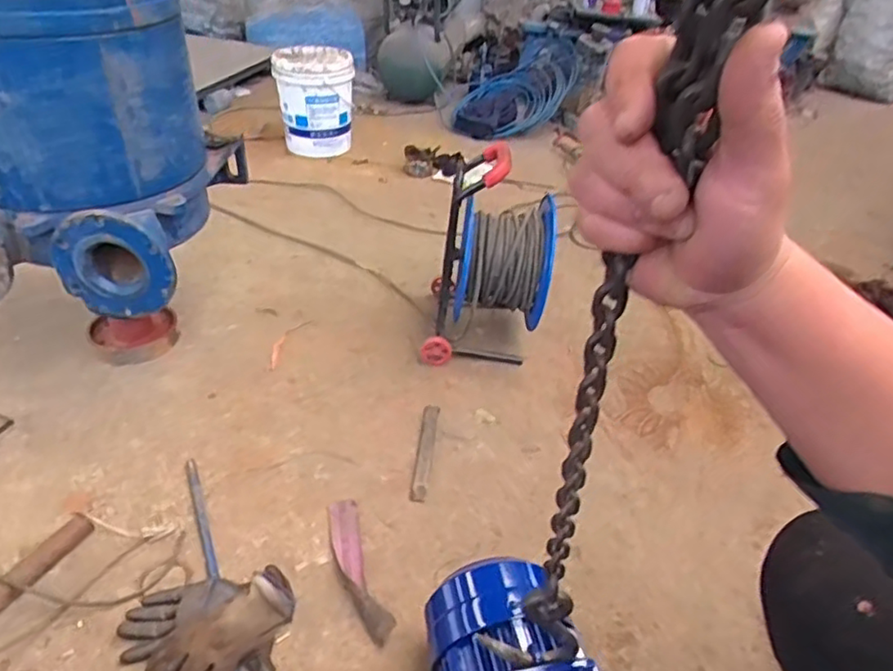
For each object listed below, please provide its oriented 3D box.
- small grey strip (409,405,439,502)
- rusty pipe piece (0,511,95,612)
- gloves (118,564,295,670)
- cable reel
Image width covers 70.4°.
[{"bbox_3d":[-0.041,0.217,1.205,0.032,0.011,0.240,8,37,2],"label":"small grey strip"},{"bbox_3d":[-0.618,0.344,0.954,0.042,0.036,0.176,20,39,18],"label":"rusty pipe piece"},{"bbox_3d":[-0.320,0.412,0.871,0.220,0.062,0.204,4,37,-3],"label":"gloves"},{"bbox_3d":[0.100,-0.170,1.393,0.261,0.411,0.248,3,38,-2],"label":"cable reel"}]

